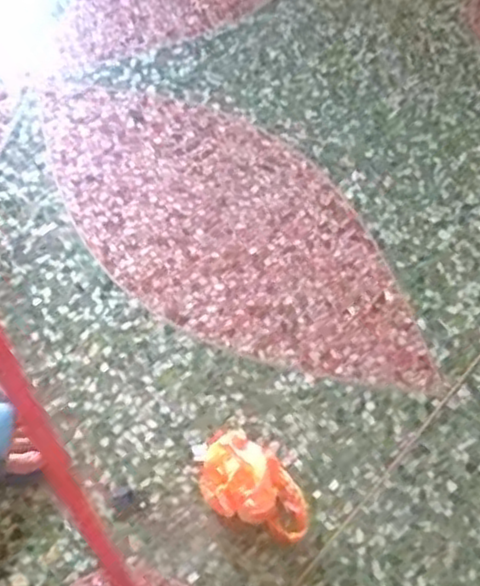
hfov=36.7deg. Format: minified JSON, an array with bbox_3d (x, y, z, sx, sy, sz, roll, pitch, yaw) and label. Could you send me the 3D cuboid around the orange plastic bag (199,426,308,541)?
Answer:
[{"bbox_3d":[0.017,0.280,1.049,0.187,0.076,0.111,38,67,17],"label":"orange plastic bag"}]

